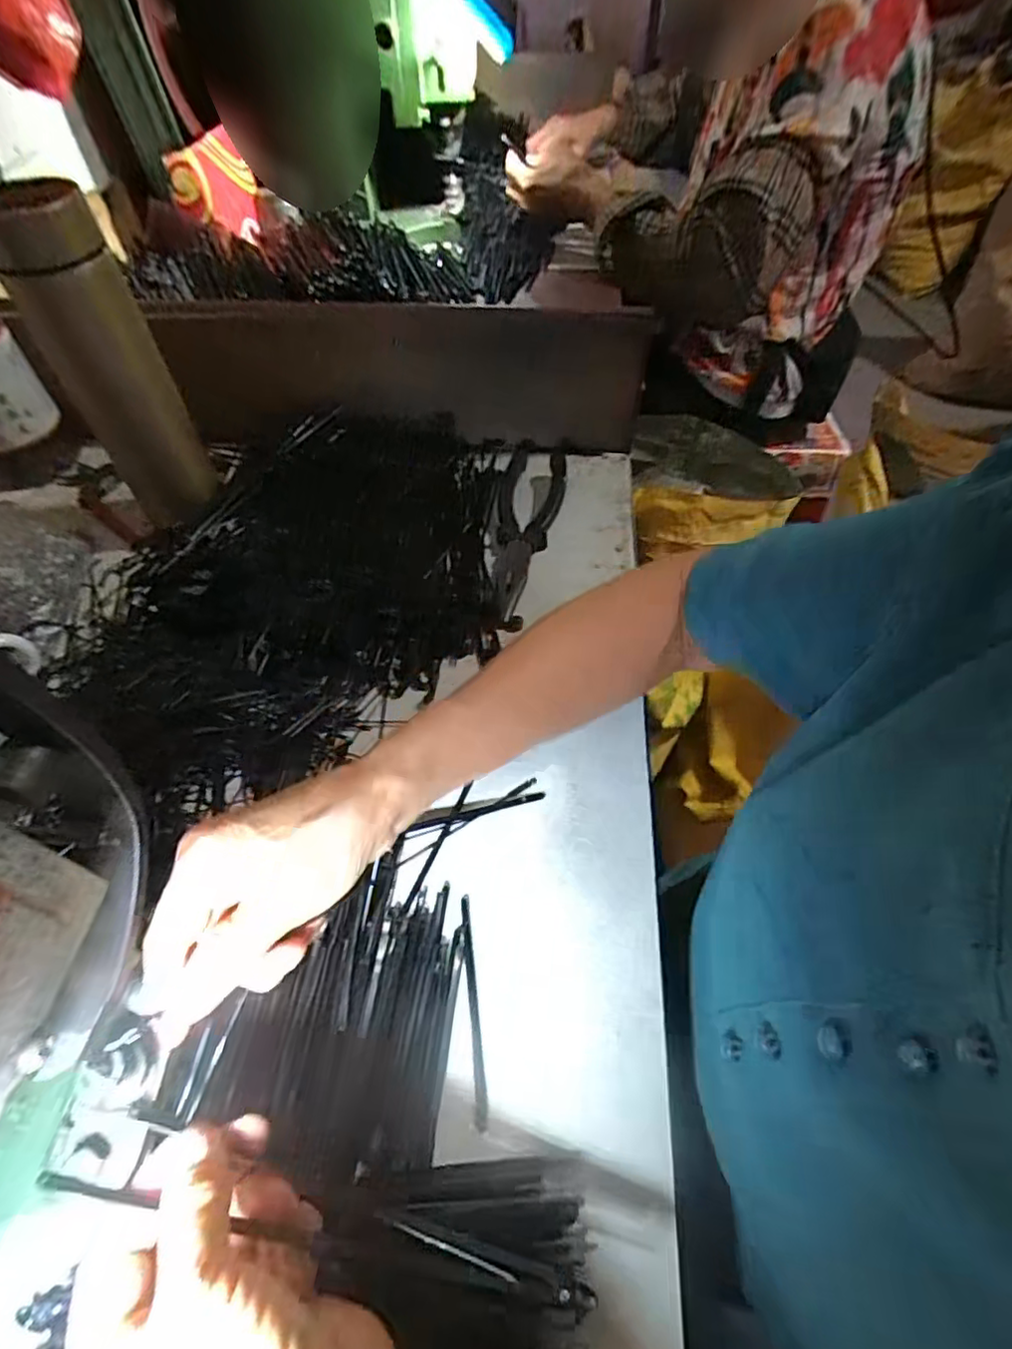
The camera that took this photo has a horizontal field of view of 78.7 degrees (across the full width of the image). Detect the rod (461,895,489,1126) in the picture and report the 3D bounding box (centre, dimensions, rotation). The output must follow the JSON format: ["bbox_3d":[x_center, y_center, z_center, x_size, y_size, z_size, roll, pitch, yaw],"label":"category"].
[{"bbox_3d":[-0.016,0.158,0.297,0.005,0.008,0.098,-6,54,-4],"label":"rod"}]

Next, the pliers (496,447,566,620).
[{"bbox_3d":[0.012,-0.123,0.495,0.051,0.013,0.196,10,54,8],"label":"pliers"}]

